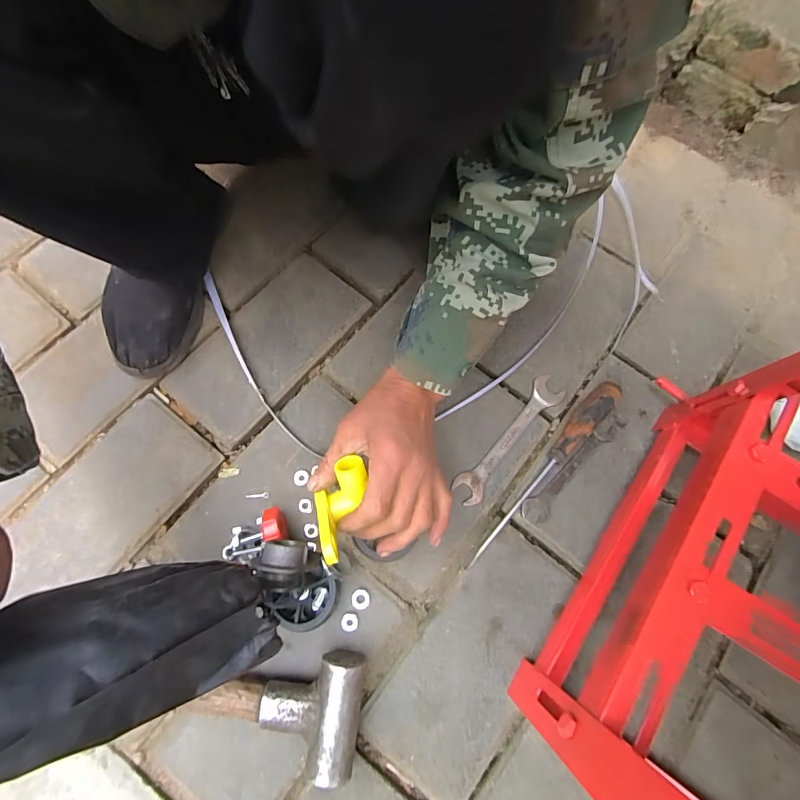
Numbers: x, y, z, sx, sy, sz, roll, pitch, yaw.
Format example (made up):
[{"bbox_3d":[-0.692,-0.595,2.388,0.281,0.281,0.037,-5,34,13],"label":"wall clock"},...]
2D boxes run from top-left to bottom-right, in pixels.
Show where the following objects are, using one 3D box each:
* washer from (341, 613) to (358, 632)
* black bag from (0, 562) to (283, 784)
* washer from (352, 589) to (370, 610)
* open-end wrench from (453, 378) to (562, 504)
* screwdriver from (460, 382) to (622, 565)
[{"bbox_3d":[-0.048,0.211,0.400,0.015,0.004,0.016,1,72,-2],"label":"washer"},{"bbox_3d":[-0.186,0.147,0.230,0.216,0.056,0.085,-5,66,-45],"label":"black bag"},{"bbox_3d":[-0.038,0.192,0.407,0.017,0.004,0.017,-6,72,-5],"label":"washer"},{"bbox_3d":[0.119,0.042,0.462,0.033,0.010,0.170,41,75,10],"label":"open-end wrench"},{"bbox_3d":[0.150,0.072,0.443,0.025,0.030,0.243,43,75,11],"label":"screwdriver"}]

